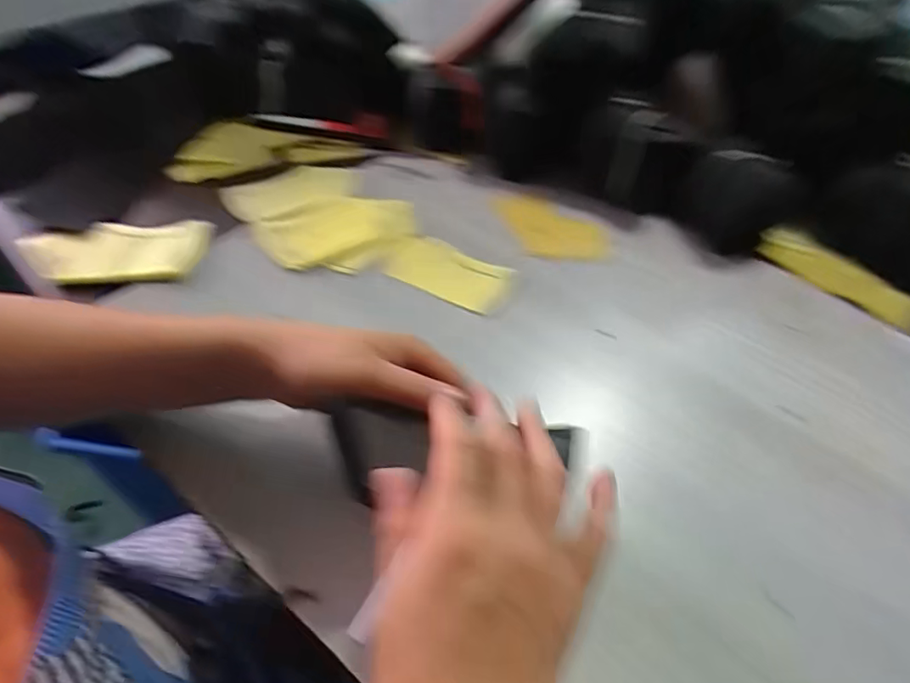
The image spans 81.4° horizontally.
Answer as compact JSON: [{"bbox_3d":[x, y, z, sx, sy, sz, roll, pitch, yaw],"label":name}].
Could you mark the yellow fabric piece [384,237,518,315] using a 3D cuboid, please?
[{"bbox_3d":[-0.007,-0.068,0.523,0.122,0.012,0.066,22,50,11],"label":"yellow fabric piece"}]

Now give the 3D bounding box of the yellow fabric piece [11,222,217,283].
[{"bbox_3d":[-0.309,-0.082,0.479,0.155,0.011,0.073,1,49,-7],"label":"yellow fabric piece"}]

